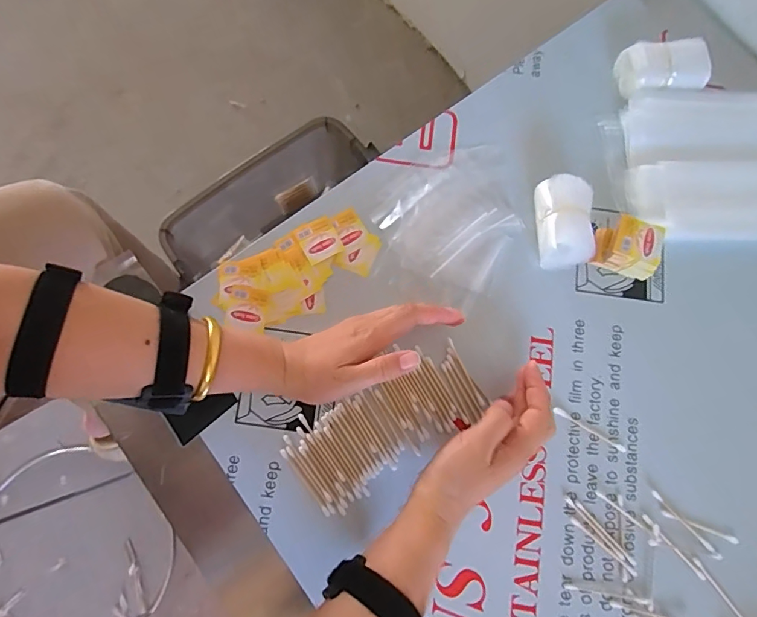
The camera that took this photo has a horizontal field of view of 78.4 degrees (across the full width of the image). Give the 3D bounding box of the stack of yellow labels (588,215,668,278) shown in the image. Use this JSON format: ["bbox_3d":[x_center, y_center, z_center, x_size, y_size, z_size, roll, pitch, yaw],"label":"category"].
[{"bbox_3d":[0.246,-0.060,0.454,0.049,0.040,0.047,20,80,2],"label":"stack of yellow labels"}]

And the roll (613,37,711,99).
[{"bbox_3d":[0.303,-0.253,0.496,0.085,0.033,0.052,-3,79,-2],"label":"roll"}]

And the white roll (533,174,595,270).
[{"bbox_3d":[0.182,-0.086,0.458,0.052,0.039,0.085,-4,79,-2],"label":"white roll"}]

